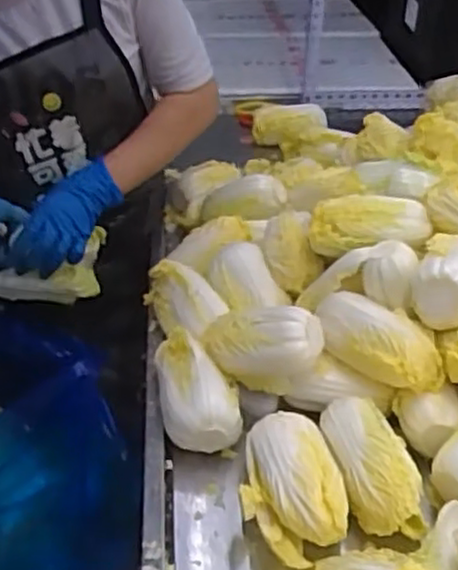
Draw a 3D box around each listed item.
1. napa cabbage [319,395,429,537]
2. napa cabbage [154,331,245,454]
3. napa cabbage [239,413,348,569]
[{"bbox_3d":[0.136,0.166,0.694,0.072,0.050,0.147,-22,48,0],"label":"napa cabbage"},{"bbox_3d":[-0.034,0.109,0.779,0.081,0.064,0.133,-7,34,-8],"label":"napa cabbage"},{"bbox_3d":[0.060,0.192,0.687,0.090,0.063,0.143,1,34,3],"label":"napa cabbage"}]

